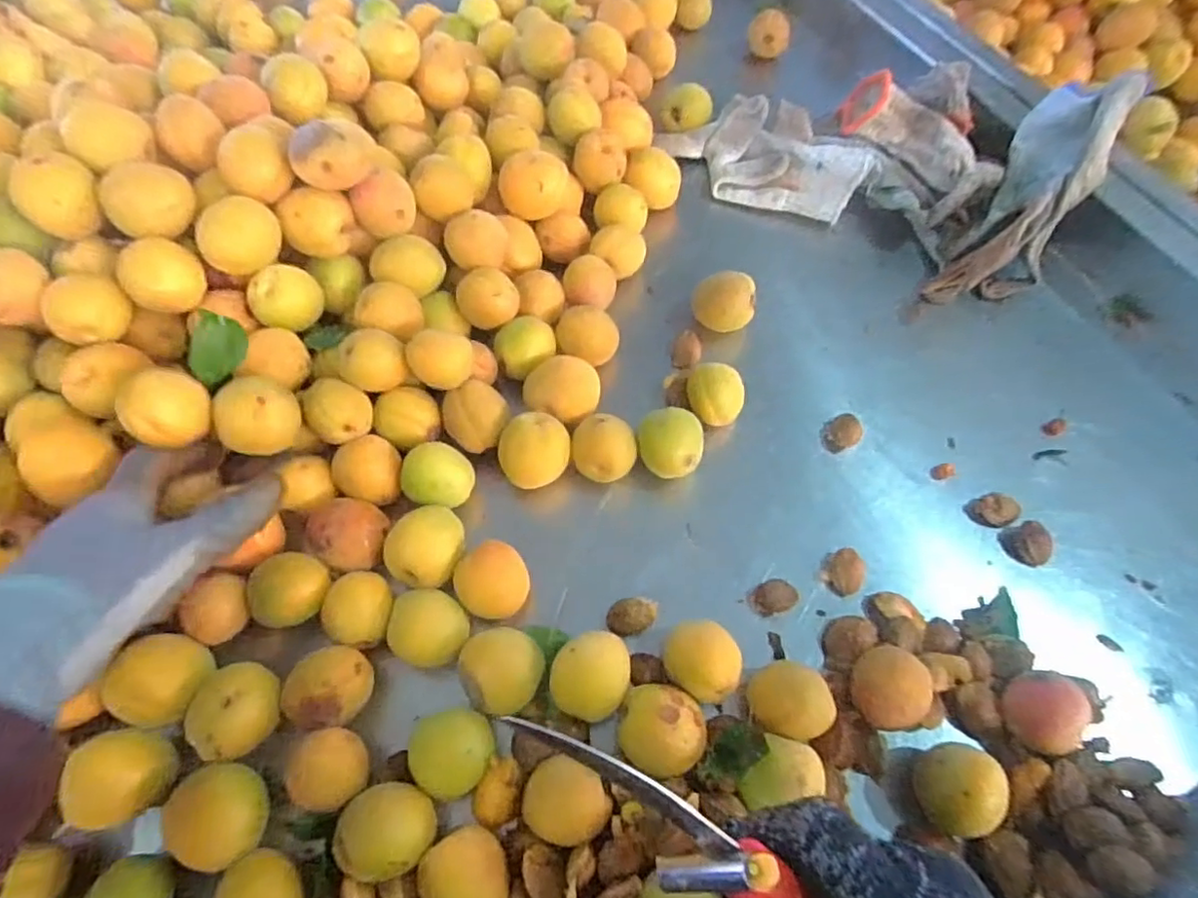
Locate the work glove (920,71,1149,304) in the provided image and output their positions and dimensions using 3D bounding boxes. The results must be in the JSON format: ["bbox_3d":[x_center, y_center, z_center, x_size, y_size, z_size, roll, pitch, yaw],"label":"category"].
[{"bbox_3d":[0.308,-0.179,0.436,0.068,0.053,0.192,35,86,16],"label":"work glove"}]

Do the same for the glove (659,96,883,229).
[{"bbox_3d":[0.130,-0.237,0.496,0.161,0.039,0.077,23,63,11],"label":"glove"}]

